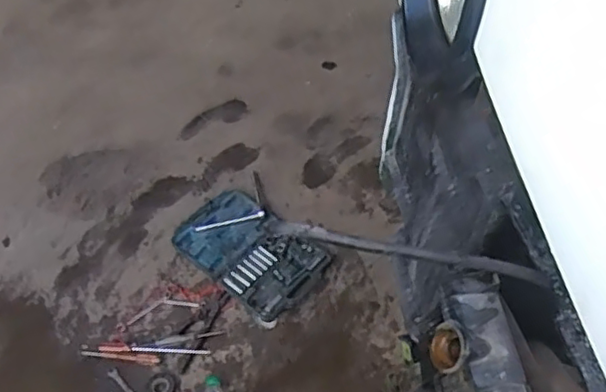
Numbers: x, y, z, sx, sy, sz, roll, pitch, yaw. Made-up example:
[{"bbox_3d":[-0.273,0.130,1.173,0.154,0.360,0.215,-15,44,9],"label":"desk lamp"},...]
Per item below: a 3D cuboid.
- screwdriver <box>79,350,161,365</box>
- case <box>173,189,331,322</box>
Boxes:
[{"bbox_3d":[-0.446,0.390,1.547,0.197,0.020,0.023,8,55,7],"label":"screwdriver"},{"bbox_3d":[-0.139,0.138,1.669,0.385,0.047,0.251,35,62,23],"label":"case"}]

